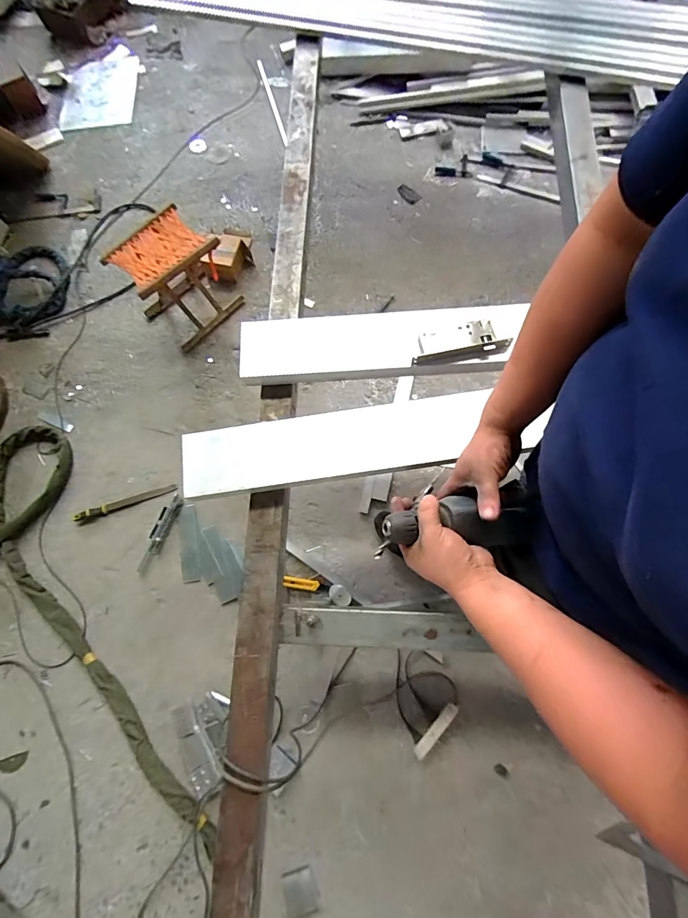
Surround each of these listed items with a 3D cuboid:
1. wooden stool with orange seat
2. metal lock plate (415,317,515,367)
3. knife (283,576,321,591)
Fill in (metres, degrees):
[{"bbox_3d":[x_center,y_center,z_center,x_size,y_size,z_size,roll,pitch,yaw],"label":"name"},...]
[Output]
[{"bbox_3d":[-0.595,-0.635,1.444,0.268,0.332,0.294,40,80,12],"label":"wooden stool with orange seat"},{"bbox_3d":[0.266,-0.272,0.936,0.214,0.029,0.092,-14,74,-1],"label":"metal lock plate"},{"bbox_3d":[-0.137,0.399,1.276,0.114,0.015,0.033,8,75,5],"label":"knife"}]

